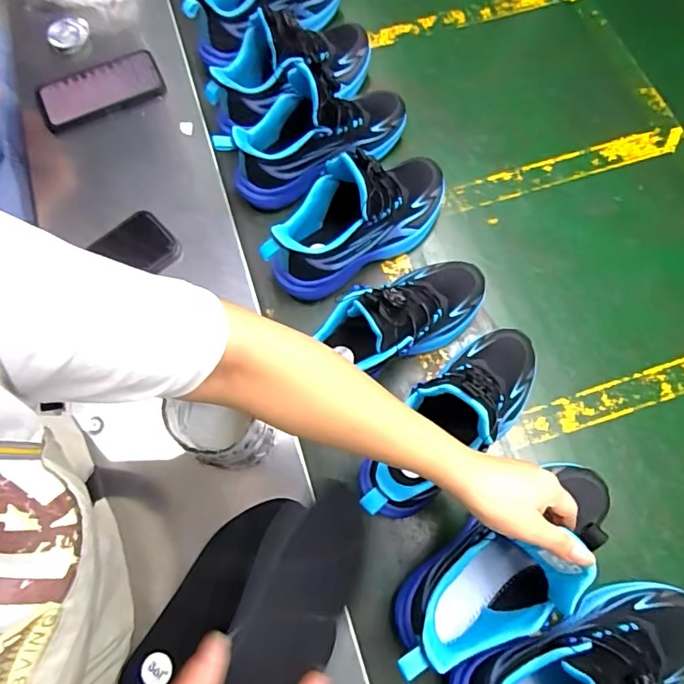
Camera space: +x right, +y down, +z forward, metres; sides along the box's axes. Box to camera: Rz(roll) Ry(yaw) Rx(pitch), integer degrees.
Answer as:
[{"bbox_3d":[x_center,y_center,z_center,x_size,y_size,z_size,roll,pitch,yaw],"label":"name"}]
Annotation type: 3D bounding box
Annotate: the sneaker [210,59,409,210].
[{"bbox_3d":[-0.034,-0.268,0.614,0.239,0.134,0.102,-26,72,-7],"label":"sneaker"}]

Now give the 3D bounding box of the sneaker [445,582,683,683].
[{"bbox_3d":[0.213,0.280,0.418,0.241,0.139,0.083,-24,72,-7],"label":"sneaker"}]

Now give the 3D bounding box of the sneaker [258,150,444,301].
[{"bbox_3d":[0.019,-0.153,0.575,0.239,0.133,0.101,-31,73,-9],"label":"sneaker"}]

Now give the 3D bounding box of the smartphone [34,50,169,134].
[{"bbox_3d":[-0.330,-0.344,0.687,0.165,0.011,0.084,-22,72,-6],"label":"smartphone"}]

